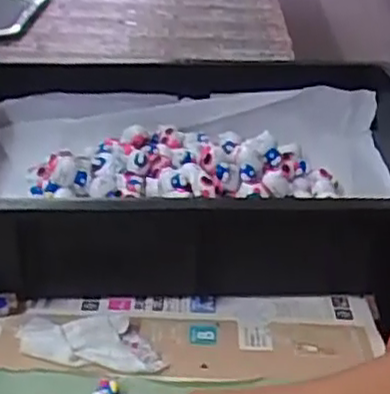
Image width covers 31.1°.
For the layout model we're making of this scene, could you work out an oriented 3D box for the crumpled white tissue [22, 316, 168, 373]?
[{"bbox_3d":[-0.070,0.096,0.472,0.099,0.016,0.039,8,32,8],"label":"crumpled white tissue"}]

